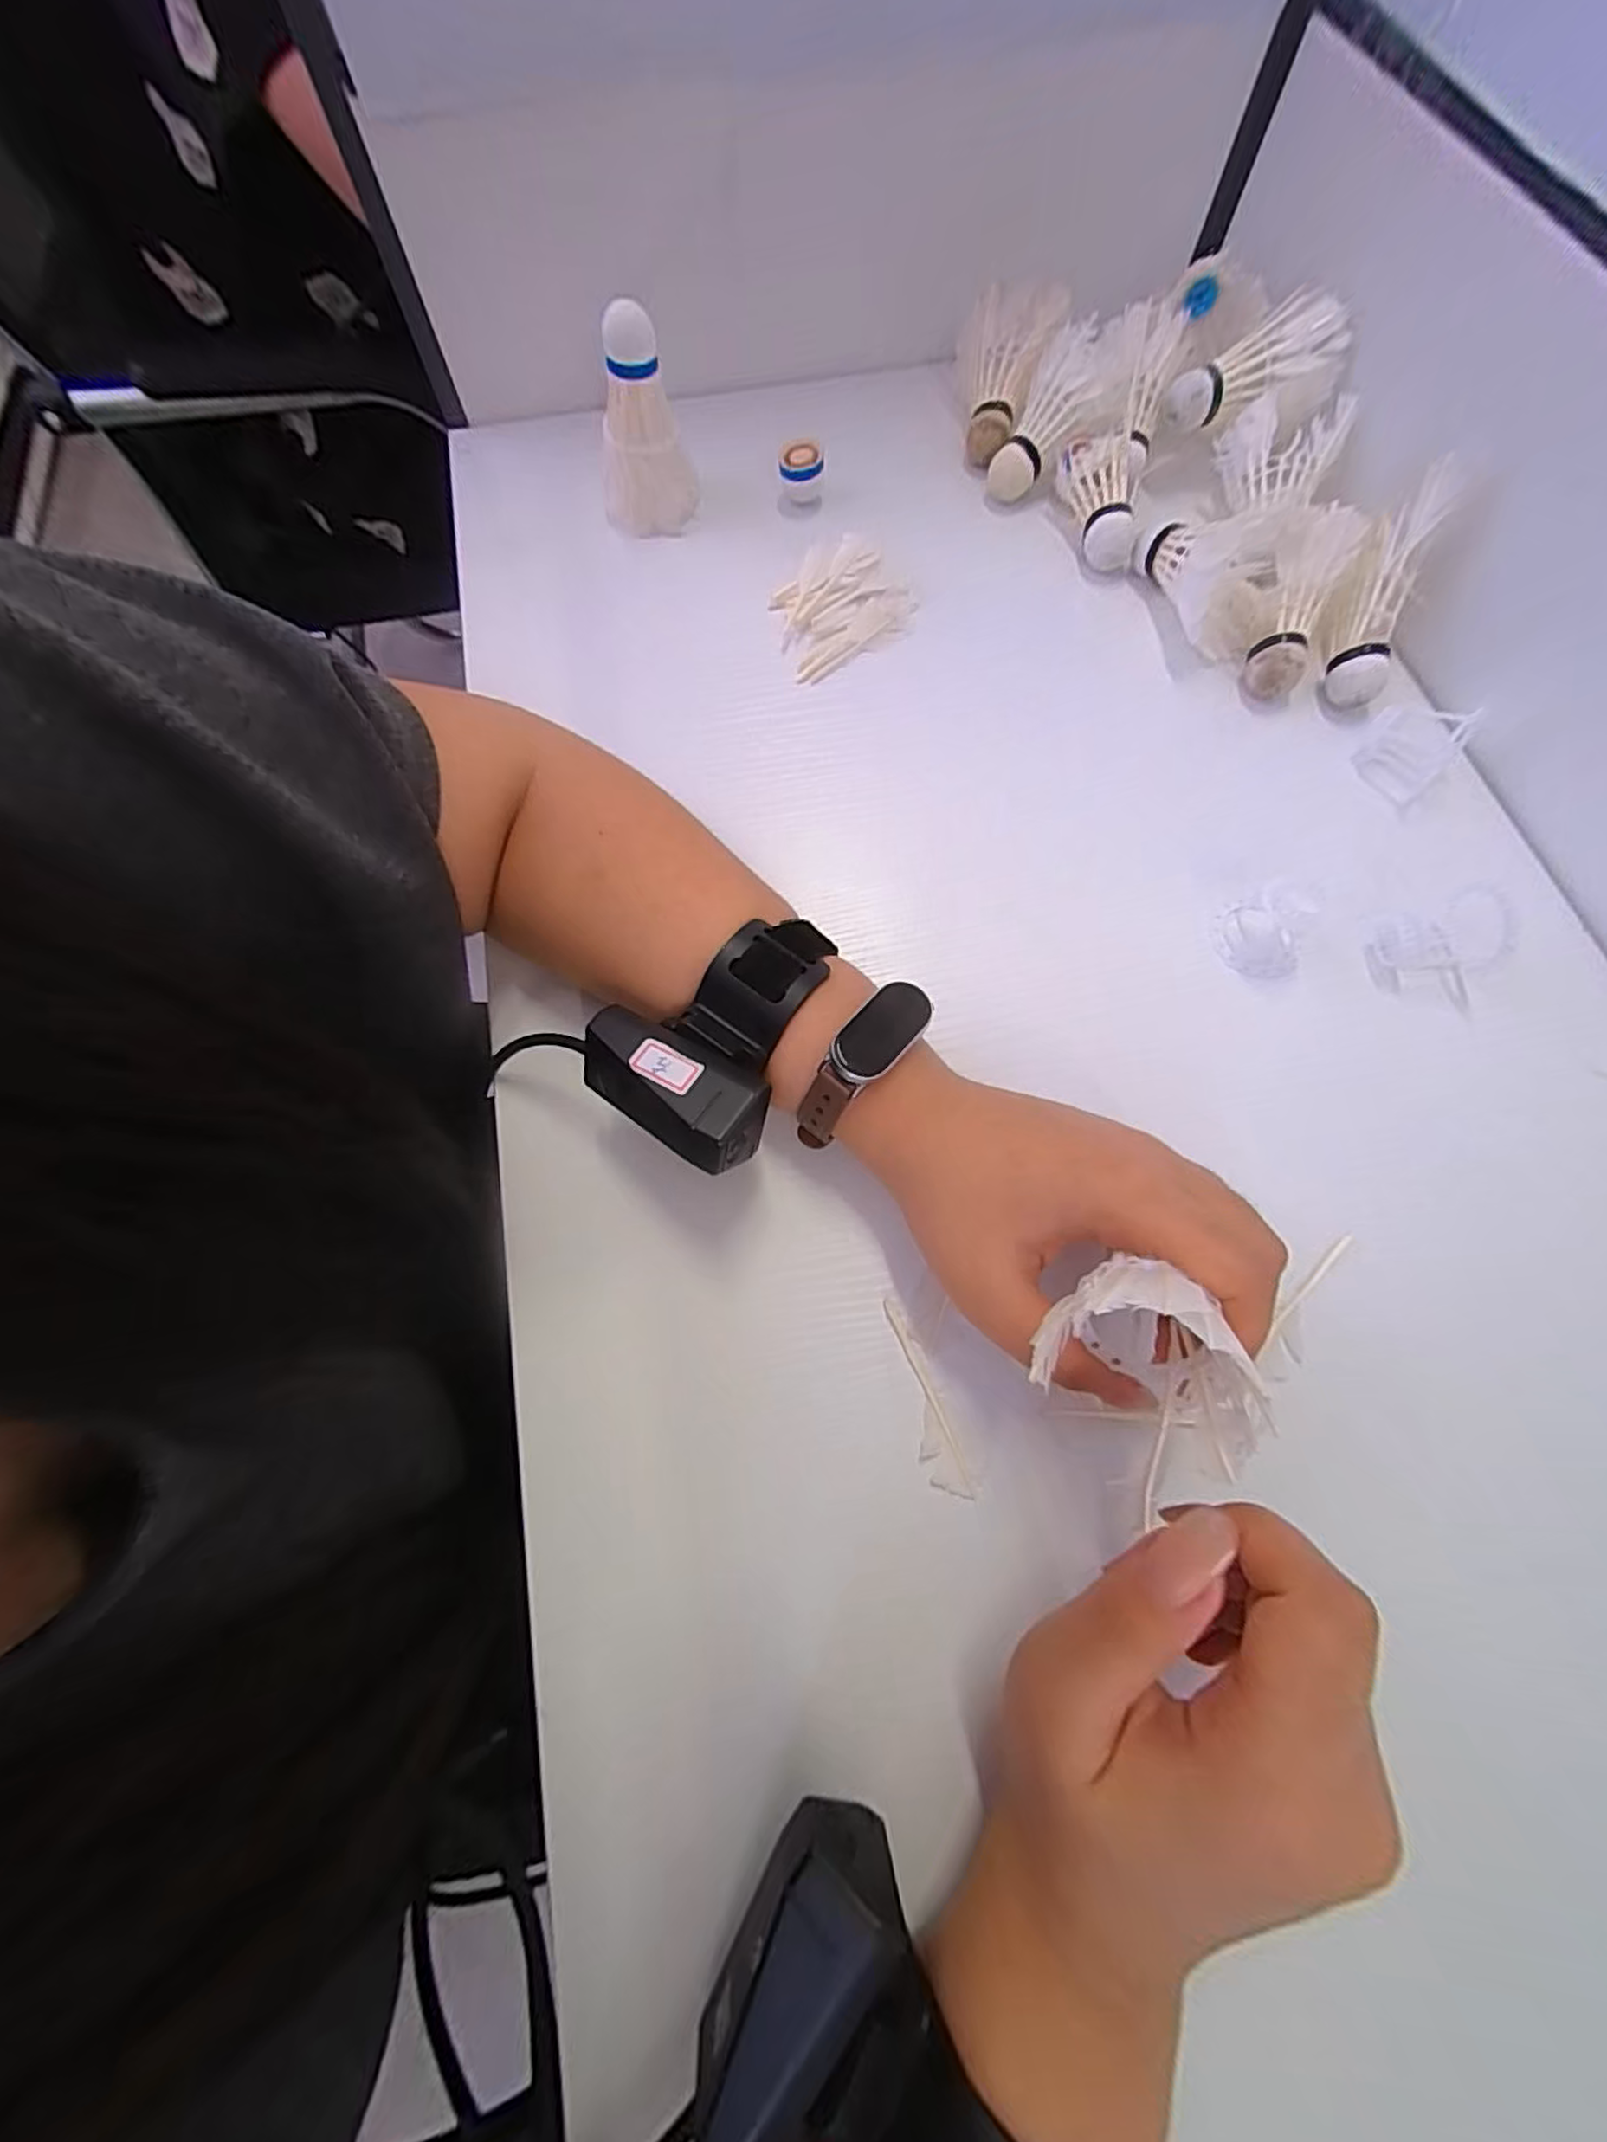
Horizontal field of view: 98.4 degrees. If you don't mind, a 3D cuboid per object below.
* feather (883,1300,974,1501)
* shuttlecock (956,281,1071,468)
[{"bbox_3d":[0.045,0.118,0.252,0.015,0.004,0.066,-15,71,-5],"label":"feather"},{"bbox_3d":[0.113,-0.406,0.406,0.053,0.053,0.075,17,71,7],"label":"shuttlecock"}]

